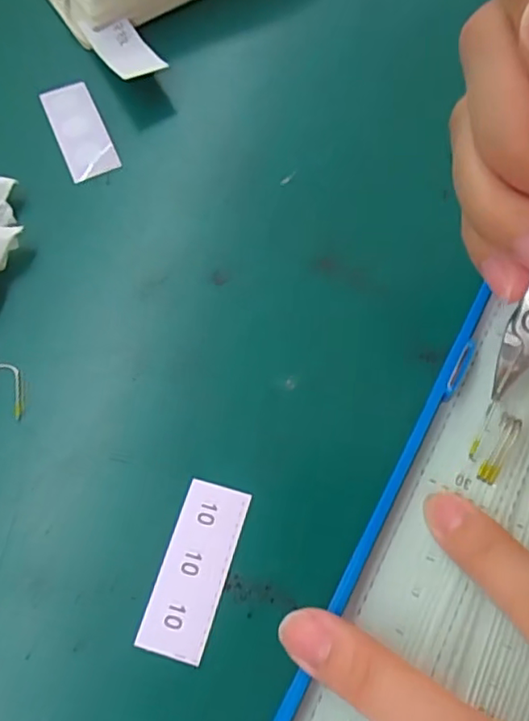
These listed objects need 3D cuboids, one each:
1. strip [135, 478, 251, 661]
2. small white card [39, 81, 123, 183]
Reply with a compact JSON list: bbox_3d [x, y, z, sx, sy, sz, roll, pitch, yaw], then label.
[{"bbox_3d":[-0.019,0.057,0.161,0.018,0.004,0.046,16,69,6],"label":"strip"},{"bbox_3d":[-0.070,-0.087,0.224,0.018,0.006,0.046,-22,70,-9],"label":"small white card"}]

